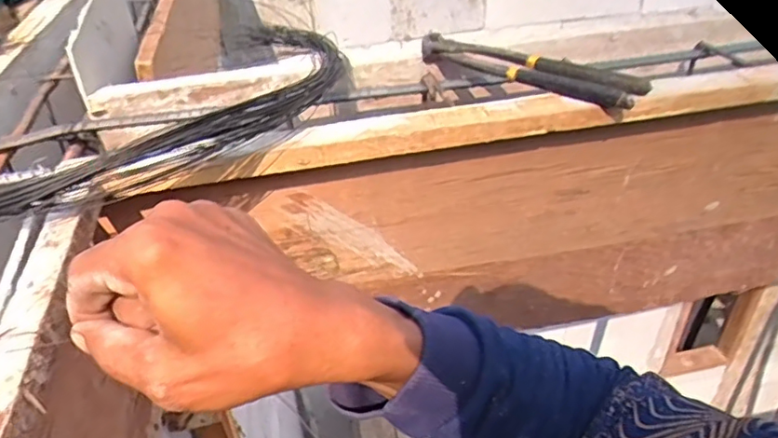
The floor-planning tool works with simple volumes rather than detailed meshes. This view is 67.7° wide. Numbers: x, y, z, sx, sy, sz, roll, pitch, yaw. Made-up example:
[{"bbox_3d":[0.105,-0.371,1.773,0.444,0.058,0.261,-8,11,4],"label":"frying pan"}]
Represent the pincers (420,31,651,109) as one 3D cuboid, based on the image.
[{"bbox_3d":[0.125,-0.139,0.532,0.207,0.024,0.043,21,42,29],"label":"pincers"}]

